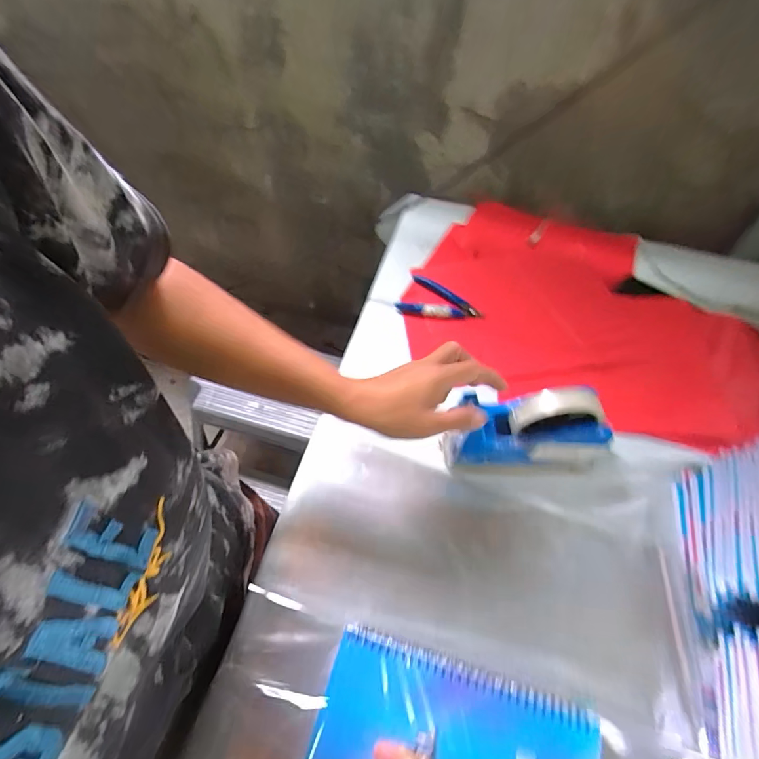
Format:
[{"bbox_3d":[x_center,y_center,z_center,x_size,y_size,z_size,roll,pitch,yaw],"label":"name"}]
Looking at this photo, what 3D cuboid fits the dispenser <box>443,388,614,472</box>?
[{"bbox_3d":[0.155,0.055,0.435,0.159,0.103,0.058,4,58,1],"label":"dispenser"}]

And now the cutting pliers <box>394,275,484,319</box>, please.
[{"bbox_3d":[0.085,-0.105,0.590,0.109,0.013,0.074,26,61,14],"label":"cutting pliers"}]

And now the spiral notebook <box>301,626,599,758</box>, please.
[{"bbox_3d":[0.044,0.283,0.280,0.198,0.008,0.155,15,59,8],"label":"spiral notebook"}]

